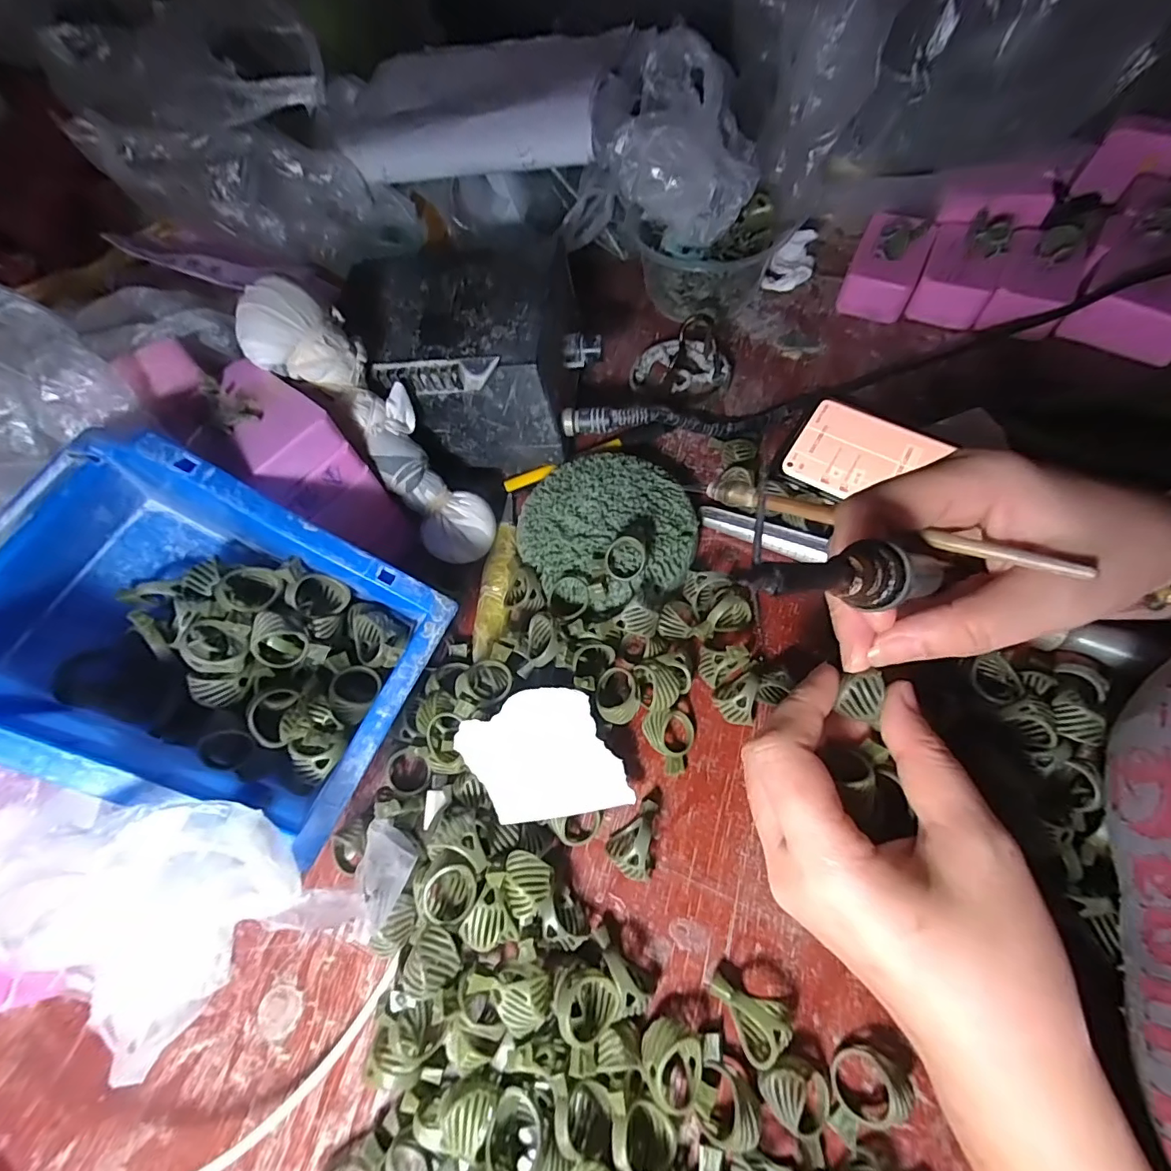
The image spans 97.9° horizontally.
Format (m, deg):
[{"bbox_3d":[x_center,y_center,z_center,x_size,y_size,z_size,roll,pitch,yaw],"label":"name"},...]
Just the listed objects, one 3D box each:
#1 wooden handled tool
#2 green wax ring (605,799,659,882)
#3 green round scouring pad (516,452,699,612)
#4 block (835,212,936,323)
[{"bbox_3d":[0.113,-0.027,0.210,0.136,0.009,0.008,22,67,36],"label":"wooden handled tool"},{"bbox_3d":[0.023,0.116,0.236,0.022,0.022,0.033,13,67,11],"label":"green wax ring"},{"bbox_3d":[0.012,-0.035,0.302,0.098,0.022,0.097,-2,65,4],"label":"green round scouring pad"},{"bbox_3d":[0.222,-0.236,0.378,0.045,0.035,0.072,23,69,15],"label":"block"}]

